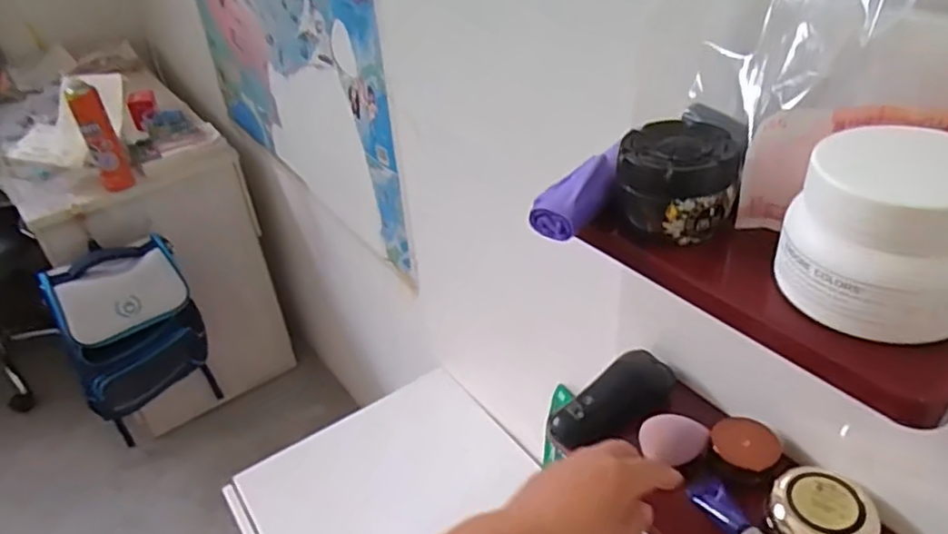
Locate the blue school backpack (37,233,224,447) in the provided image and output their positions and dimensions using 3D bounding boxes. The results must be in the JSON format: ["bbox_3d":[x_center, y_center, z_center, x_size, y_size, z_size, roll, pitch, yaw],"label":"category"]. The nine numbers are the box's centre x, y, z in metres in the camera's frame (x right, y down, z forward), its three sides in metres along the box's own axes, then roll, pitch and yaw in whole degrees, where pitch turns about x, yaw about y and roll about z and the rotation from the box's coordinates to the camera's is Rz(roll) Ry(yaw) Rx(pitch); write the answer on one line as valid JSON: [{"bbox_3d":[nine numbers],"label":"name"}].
[{"bbox_3d":[-0.808,0.195,1.588,0.300,0.487,0.179,-30,43,-30],"label":"blue school backpack"}]

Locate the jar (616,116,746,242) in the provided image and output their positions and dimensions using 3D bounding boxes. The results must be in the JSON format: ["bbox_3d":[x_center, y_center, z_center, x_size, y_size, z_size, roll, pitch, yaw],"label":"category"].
[{"bbox_3d":[0.118,-0.053,0.382,0.064,0.044,0.067,-3,36,3],"label":"jar"}]

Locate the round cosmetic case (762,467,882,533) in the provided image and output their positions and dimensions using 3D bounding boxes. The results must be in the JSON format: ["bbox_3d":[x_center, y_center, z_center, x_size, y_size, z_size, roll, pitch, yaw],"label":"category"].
[{"bbox_3d":[0.248,0.180,0.465,0.068,0.034,0.056,25,46,35],"label":"round cosmetic case"}]

